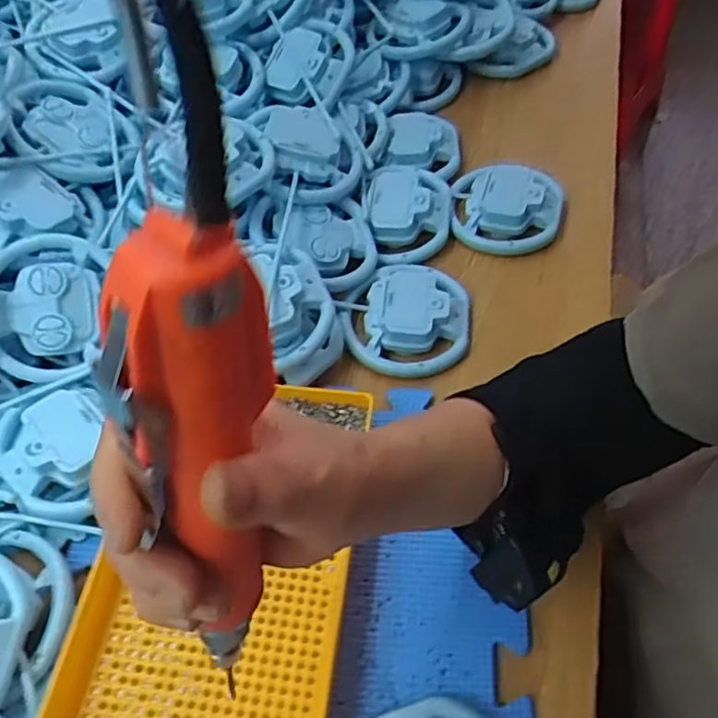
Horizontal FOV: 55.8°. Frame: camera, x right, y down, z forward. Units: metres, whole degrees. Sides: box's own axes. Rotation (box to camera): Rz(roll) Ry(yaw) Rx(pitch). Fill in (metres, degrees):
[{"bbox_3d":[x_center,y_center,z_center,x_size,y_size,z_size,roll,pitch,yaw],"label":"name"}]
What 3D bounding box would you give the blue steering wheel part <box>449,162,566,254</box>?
[{"bbox_3d":[0.126,-0.132,0.577,0.093,0.024,0.089,9,56,9],"label":"blue steering wheel part"}]

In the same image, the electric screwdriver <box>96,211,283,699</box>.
[{"bbox_3d":[-0.048,0.033,0.213,0.037,0.158,0.037,3,33,5],"label":"electric screwdriver"}]

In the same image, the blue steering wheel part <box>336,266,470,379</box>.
[{"bbox_3d":[0.037,-0.037,0.515,0.093,0.025,0.098,6,56,7],"label":"blue steering wheel part"}]

